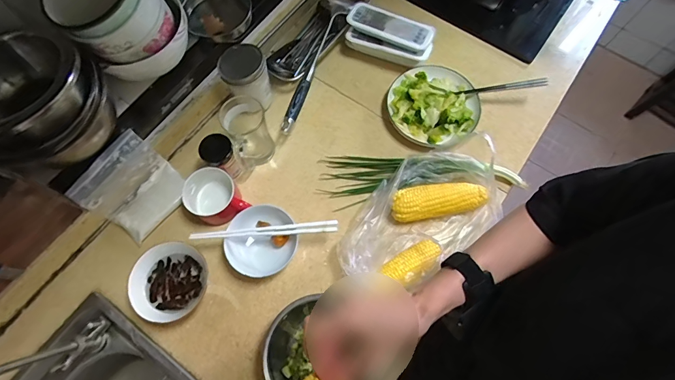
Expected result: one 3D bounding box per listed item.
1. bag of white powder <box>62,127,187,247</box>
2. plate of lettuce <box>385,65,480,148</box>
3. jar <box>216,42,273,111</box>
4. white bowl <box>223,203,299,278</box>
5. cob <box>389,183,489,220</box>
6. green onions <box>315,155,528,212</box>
[{"bbox_3d":[-0.354,-0.003,0.647,0.115,0.097,0.144,32,73,11],"label":"bag of white powder"},{"bbox_3d":[0.191,-0.172,0.732,0.166,0.054,0.175,0,70,0],"label":"plate of lettuce"},{"bbox_3d":[-0.173,-0.212,0.706,0.083,0.125,0.081,0,70,0],"label":"jar"},{"bbox_3d":[-0.129,0.093,0.640,0.116,0.062,0.111,0,70,0],"label":"white bowl"},{"bbox_3d":[0.183,0.020,0.661,0.171,0.048,0.051,-8,70,-3],"label":"cob"},{"bbox_3d":[0.155,-0.020,0.679,0.370,0.062,0.096,4,70,1],"label":"green onions"}]

